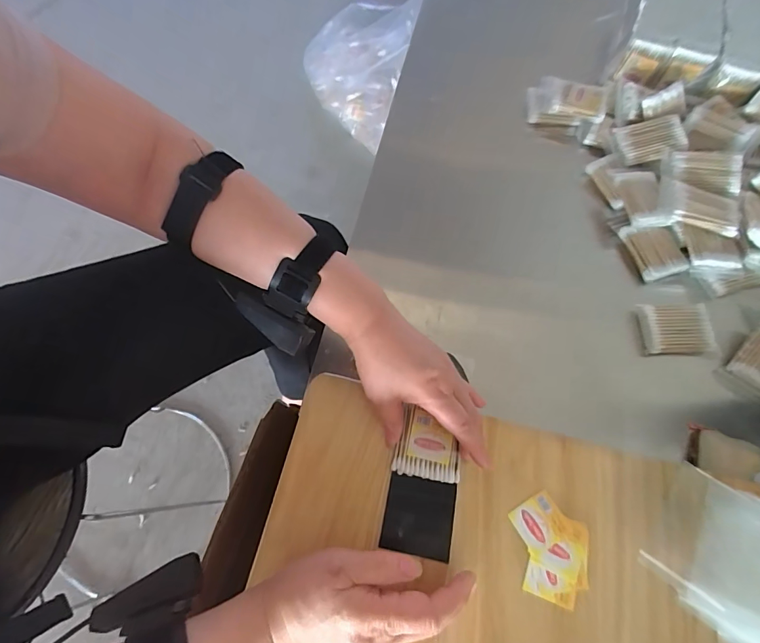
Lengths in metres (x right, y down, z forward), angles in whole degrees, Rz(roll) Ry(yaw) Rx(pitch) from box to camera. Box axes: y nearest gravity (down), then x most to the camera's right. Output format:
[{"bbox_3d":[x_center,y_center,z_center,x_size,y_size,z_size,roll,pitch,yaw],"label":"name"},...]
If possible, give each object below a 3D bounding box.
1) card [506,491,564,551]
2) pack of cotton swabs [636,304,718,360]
[{"bbox_3d":[0.142,0.179,0.369,0.041,0.004,0.037,-27,72,-12],"label":"card"},{"bbox_3d":[0.344,0.010,0.478,0.081,0.022,0.056,1,69,-1],"label":"pack of cotton swabs"}]

